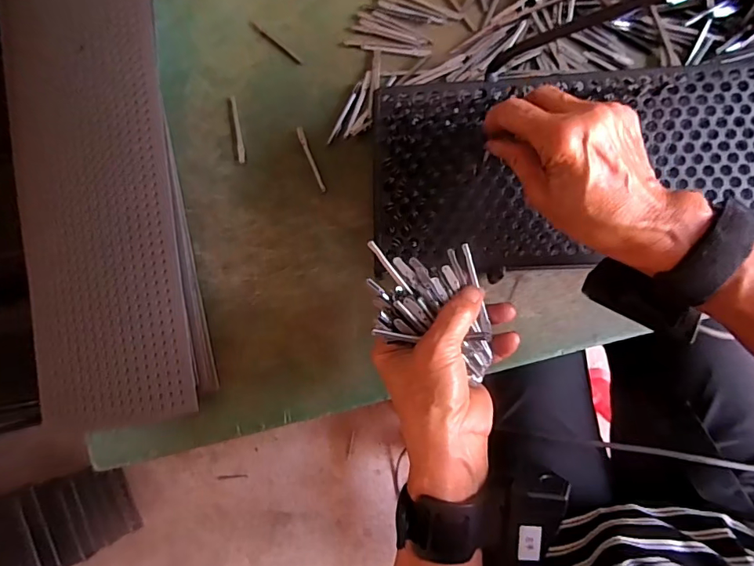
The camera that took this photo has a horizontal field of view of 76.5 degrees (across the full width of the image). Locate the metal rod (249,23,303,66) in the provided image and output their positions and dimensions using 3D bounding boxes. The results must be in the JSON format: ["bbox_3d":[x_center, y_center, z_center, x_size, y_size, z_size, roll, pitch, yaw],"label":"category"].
[{"bbox_3d":[-0.099,-0.237,0.472,0.072,0.004,0.006,42,90,9],"label":"metal rod"}]

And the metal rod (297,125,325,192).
[{"bbox_3d":[-0.062,-0.116,0.447,0.007,0.004,0.068,-22,82,4],"label":"metal rod"}]

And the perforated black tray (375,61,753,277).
[{"bbox_3d":[0.288,-0.086,0.329,0.579,0.018,0.144,-1,84,7],"label":"perforated black tray"}]

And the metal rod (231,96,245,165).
[{"bbox_3d":[-0.136,-0.150,0.466,0.007,0.004,0.068,-10,83,6],"label":"metal rod"}]

